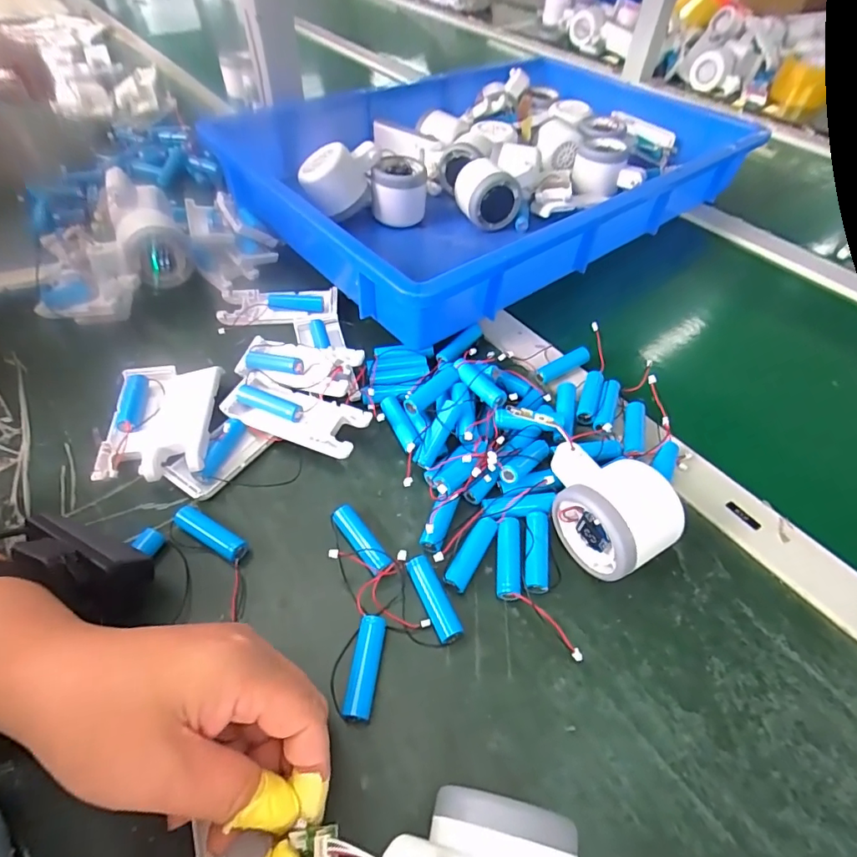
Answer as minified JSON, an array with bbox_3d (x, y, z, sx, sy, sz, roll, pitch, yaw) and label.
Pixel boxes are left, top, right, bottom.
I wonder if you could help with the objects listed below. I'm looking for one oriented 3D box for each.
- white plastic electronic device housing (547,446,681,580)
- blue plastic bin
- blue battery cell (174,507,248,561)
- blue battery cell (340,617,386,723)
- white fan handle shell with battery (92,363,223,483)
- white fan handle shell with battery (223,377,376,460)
[{"bbox_3d":[0.109,0.047,0.305,0.056,0.053,0.081,-27,57,-20],"label":"white plastic electronic device housing"},{"bbox_3d":[0.091,-0.317,0.570,0.569,0.082,0.386,-33,59,-24],"label":"blue plastic bin"},{"bbox_3d":[-0.138,0.068,0.309,0.053,0.014,0.014,24,55,17],"label":"blue battery cell"},{"bbox_3d":[-0.034,0.130,0.263,0.014,0.014,0.052,6,52,4],"label":"blue battery cell"},{"bbox_3d":[-0.197,-0.007,0.358,0.076,0.021,0.103,-5,52,-5],"label":"white fan handle shell with battery"},{"bbox_3d":[-0.095,-0.008,0.357,0.100,0.025,0.038,19,54,13],"label":"white fan handle shell with battery"}]

